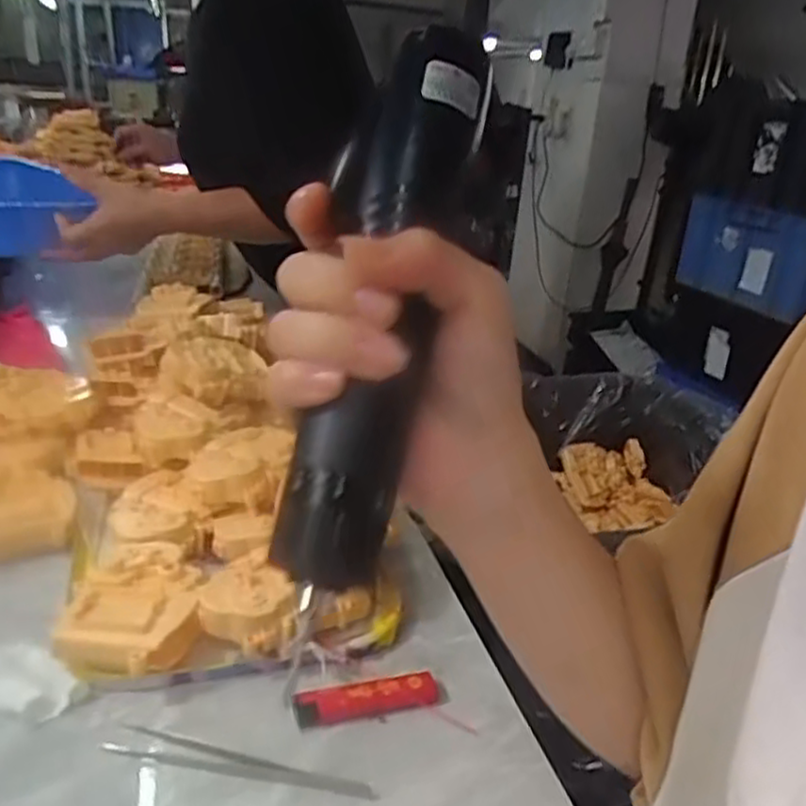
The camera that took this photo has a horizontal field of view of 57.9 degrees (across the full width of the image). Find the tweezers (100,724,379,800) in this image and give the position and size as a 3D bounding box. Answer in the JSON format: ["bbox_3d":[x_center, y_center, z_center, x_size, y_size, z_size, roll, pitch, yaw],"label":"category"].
[{"bbox_3d":[-0.082,0.180,0.360,0.134,0.005,0.017,9,23,10],"label":"tweezers"}]

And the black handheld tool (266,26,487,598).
[{"bbox_3d":[-0.005,-0.038,0.242,0.041,0.193,0.039,9,-18,3],"label":"black handheld tool"}]

